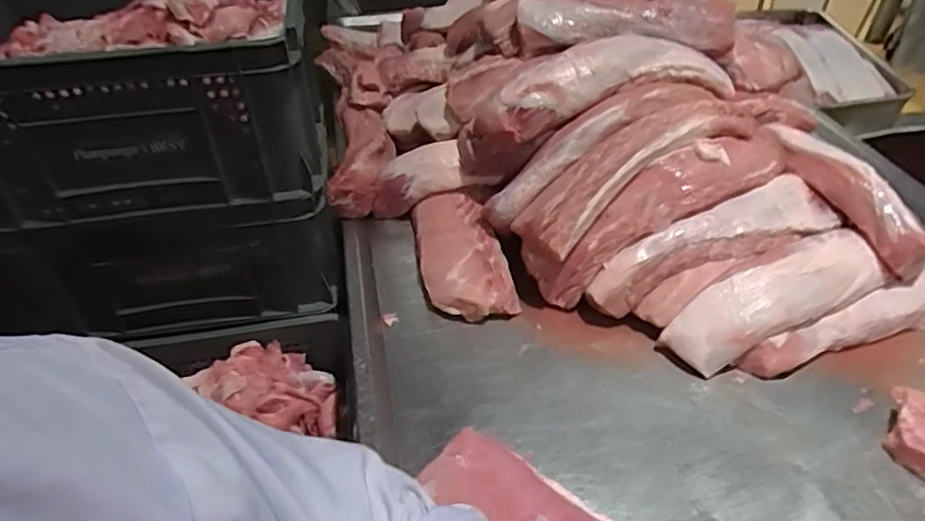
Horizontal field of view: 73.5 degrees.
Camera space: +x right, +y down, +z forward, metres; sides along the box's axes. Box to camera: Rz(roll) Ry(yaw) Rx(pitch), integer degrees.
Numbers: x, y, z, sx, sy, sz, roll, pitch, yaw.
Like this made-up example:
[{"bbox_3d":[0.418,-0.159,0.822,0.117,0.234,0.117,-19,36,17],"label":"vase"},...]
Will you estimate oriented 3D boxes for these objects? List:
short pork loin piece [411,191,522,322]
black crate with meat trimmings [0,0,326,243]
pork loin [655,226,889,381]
[{"bbox_3d":[-0.008,-0.008,1.078,0.140,0.076,0.277,-11,43,-11],"label":"short pork loin piece"},{"bbox_3d":[-0.480,-0.251,0.971,0.483,0.284,0.330,-8,42,-7],"label":"black crate with meat trimmings"},{"bbox_3d":[0.481,0.065,0.949,0.361,0.111,0.103,-19,42,-19],"label":"pork loin"}]

